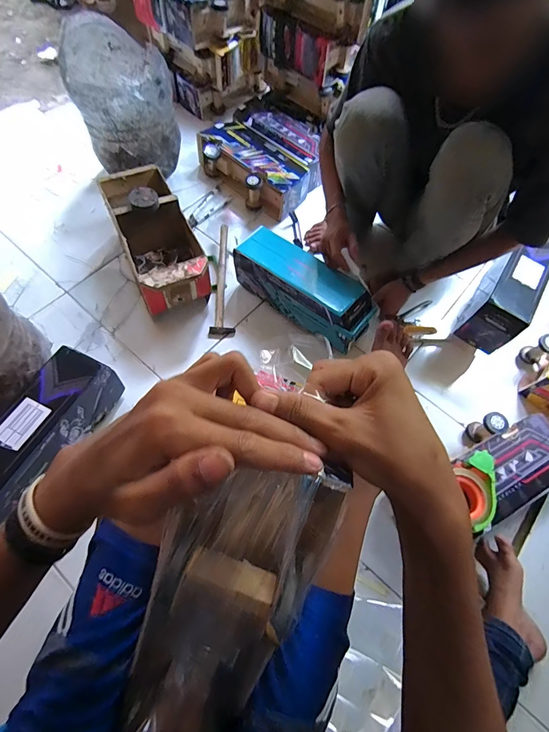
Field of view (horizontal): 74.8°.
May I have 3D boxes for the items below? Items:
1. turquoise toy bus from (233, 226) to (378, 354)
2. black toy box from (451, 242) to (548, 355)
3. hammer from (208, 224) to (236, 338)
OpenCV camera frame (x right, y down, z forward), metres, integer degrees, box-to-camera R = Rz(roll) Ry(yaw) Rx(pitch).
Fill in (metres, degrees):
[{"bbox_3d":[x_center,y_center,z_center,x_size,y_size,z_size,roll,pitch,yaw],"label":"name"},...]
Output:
[{"bbox_3d":[0.071,-0.194,0.901,0.364,0.150,0.117,38,69,13],"label":"turquoise toy bus"},{"bbox_3d":[0.572,-0.166,0.904,0.103,0.155,0.272,32,68,10],"label":"black toy box"},{"bbox_3d":[-0.133,-0.236,0.974,0.067,0.040,0.333,3,66,-3],"label":"hammer"}]

